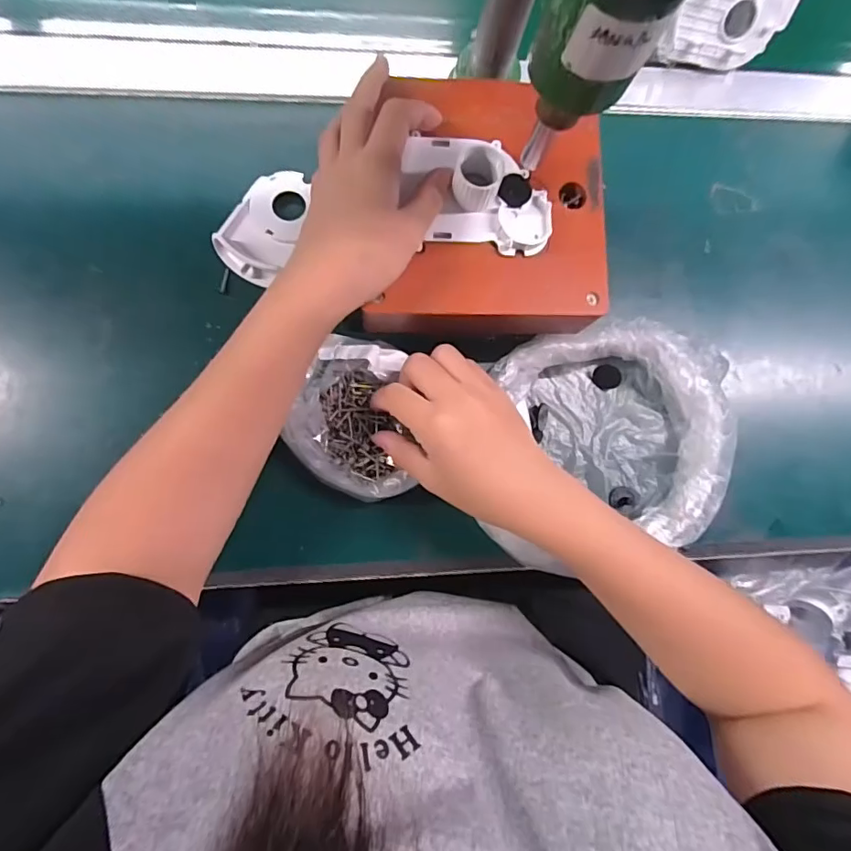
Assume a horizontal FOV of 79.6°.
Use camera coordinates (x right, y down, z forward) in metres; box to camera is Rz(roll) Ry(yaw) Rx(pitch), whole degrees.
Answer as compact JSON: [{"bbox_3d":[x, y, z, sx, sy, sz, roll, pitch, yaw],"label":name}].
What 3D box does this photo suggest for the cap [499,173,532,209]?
[{"bbox_3d":[0.055,-0.142,0.309,0.019,0.005,0.022,31,82,-2],"label":"cap"}]

